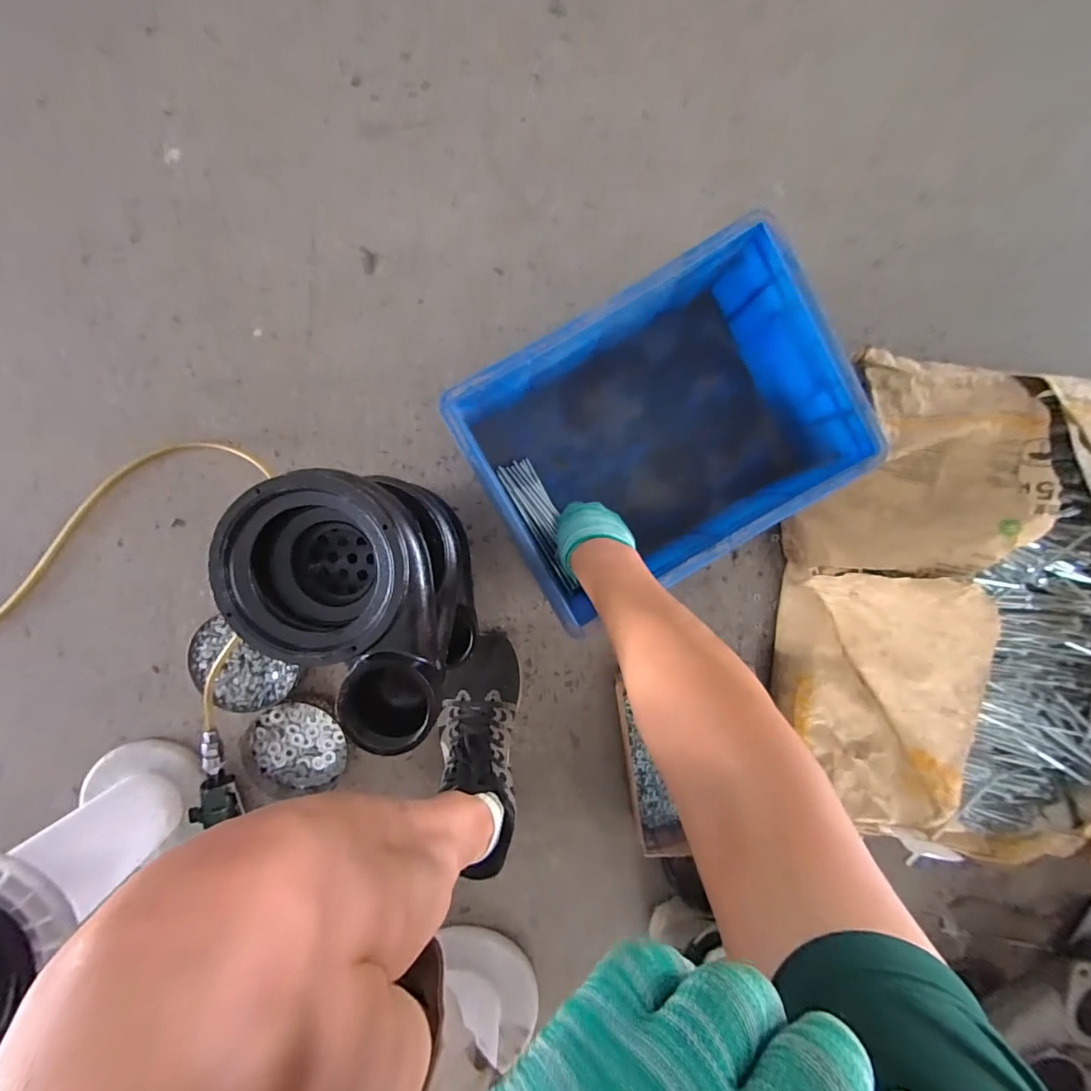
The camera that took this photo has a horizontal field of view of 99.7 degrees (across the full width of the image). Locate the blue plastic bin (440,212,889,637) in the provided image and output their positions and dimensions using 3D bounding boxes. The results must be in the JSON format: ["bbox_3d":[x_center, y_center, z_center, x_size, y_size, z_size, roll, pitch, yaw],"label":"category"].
[{"bbox_3d":[0.130,-0.128,0.558,0.403,0.145,0.294,-31,94,0],"label":"blue plastic bin"}]

